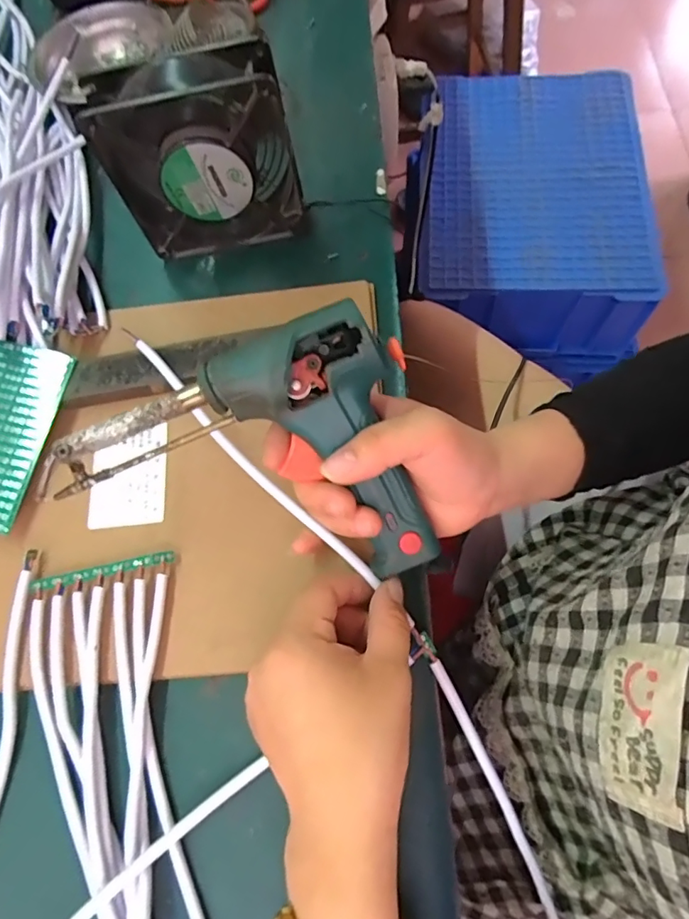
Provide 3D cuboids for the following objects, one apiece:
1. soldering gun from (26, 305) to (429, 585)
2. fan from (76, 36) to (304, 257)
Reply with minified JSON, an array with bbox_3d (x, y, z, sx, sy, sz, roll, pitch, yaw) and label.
[{"bbox_3d":[-0.047,0.013,0.282,0.176,0.045,0.138,-24,105,9],"label":"soldering gun"},{"bbox_3d":[-0.095,-0.206,0.353,0.118,0.114,0.048,-10,68,1],"label":"fan"}]

